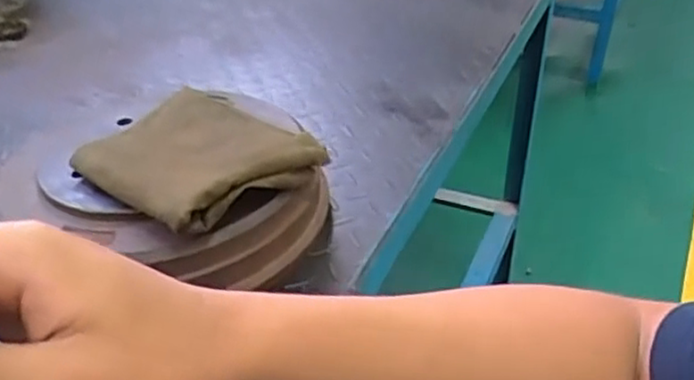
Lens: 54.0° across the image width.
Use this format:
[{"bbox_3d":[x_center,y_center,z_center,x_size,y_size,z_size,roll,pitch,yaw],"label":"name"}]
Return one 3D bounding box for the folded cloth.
[{"bbox_3d":[-0.110,-0.026,0.495,0.131,0.030,0.126,24,43,33],"label":"folded cloth"}]

